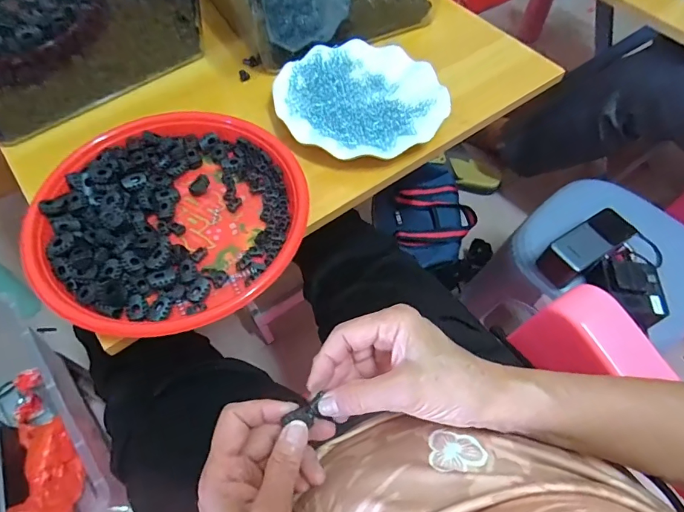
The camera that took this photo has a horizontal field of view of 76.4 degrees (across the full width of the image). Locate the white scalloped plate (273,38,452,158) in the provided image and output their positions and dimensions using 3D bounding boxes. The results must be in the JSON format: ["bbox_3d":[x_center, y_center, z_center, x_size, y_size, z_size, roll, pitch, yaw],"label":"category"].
[{"bbox_3d":[0.022,-0.175,0.483,0.179,0.017,0.177,1,59,-2],"label":"white scalloped plate"}]

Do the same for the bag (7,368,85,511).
[{"bbox_3d":[-0.379,0.245,0.540,0.092,0.059,0.231,-27,48,-17],"label":"bag"}]

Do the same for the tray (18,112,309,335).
[{"bbox_3d":[-0.158,-0.042,0.398,0.230,0.025,0.227,1,59,-2],"label":"tray"}]

